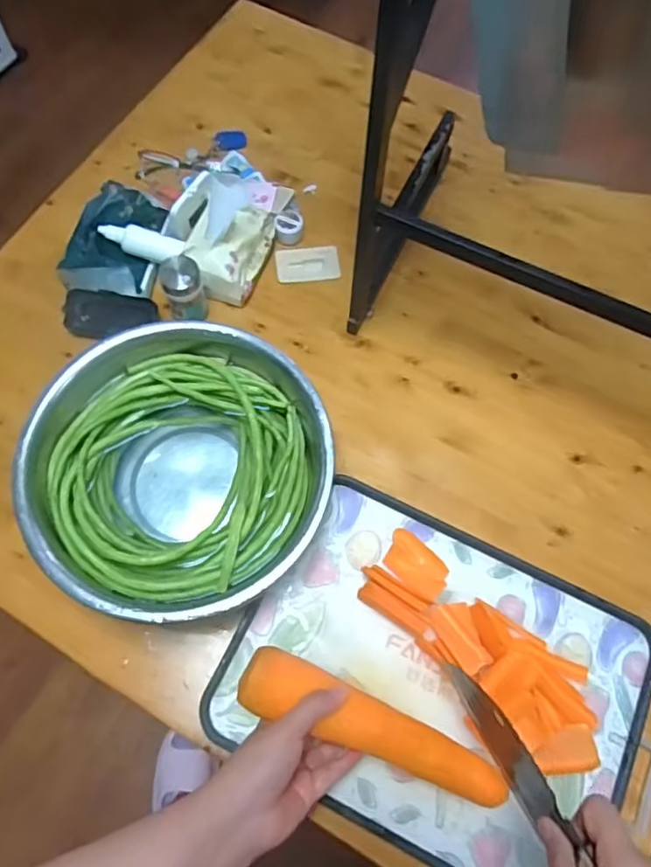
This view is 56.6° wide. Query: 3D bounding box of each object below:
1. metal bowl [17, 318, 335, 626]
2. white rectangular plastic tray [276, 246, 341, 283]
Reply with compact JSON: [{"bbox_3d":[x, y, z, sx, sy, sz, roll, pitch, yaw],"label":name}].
[{"bbox_3d":[-0.141,0.041,0.619,0.272,0.113,0.277,0,69,-1],"label":"metal bowl"},{"bbox_3d":[-0.022,-0.218,0.775,0.081,0.004,0.045,-7,79,-9],"label":"white rectangular plastic tray"}]

